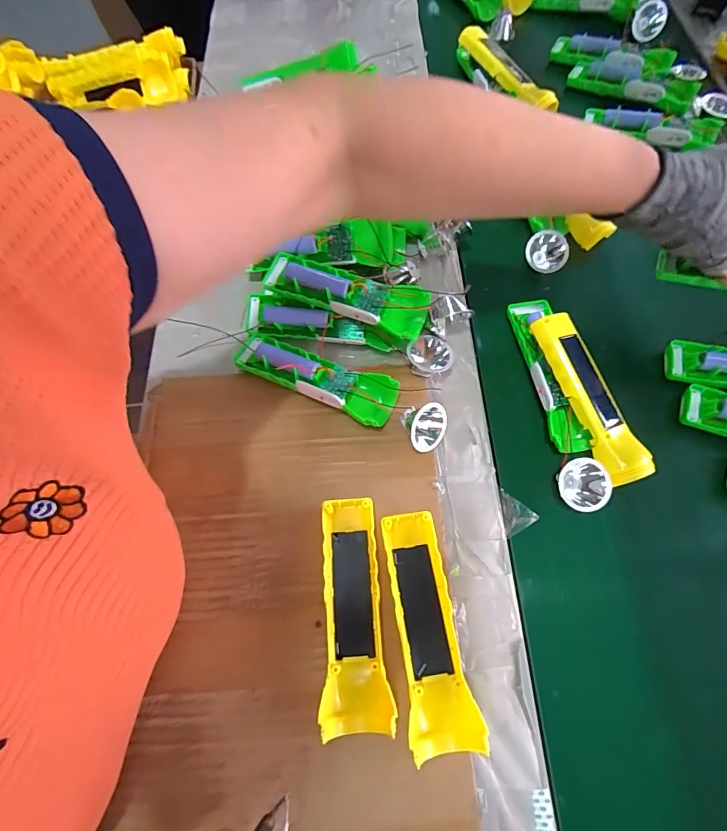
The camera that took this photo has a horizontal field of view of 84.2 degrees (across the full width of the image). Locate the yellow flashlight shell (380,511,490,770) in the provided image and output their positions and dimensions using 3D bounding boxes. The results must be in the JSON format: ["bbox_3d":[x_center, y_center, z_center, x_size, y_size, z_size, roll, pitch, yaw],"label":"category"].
[{"bbox_3d":[0.048,0.159,0.307,0.048,0.023,0.161,-6,68,-3],"label":"yellow flashlight shell"}]

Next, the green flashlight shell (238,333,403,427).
[{"bbox_3d":[-0.047,-0.041,0.384,0.160,0.031,0.047,26,70,10],"label":"green flashlight shell"}]

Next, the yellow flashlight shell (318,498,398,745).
[{"bbox_3d":[-0.007,0.147,0.311,0.048,0.025,0.162,-1,68,-1],"label":"yellow flashlight shell"}]

